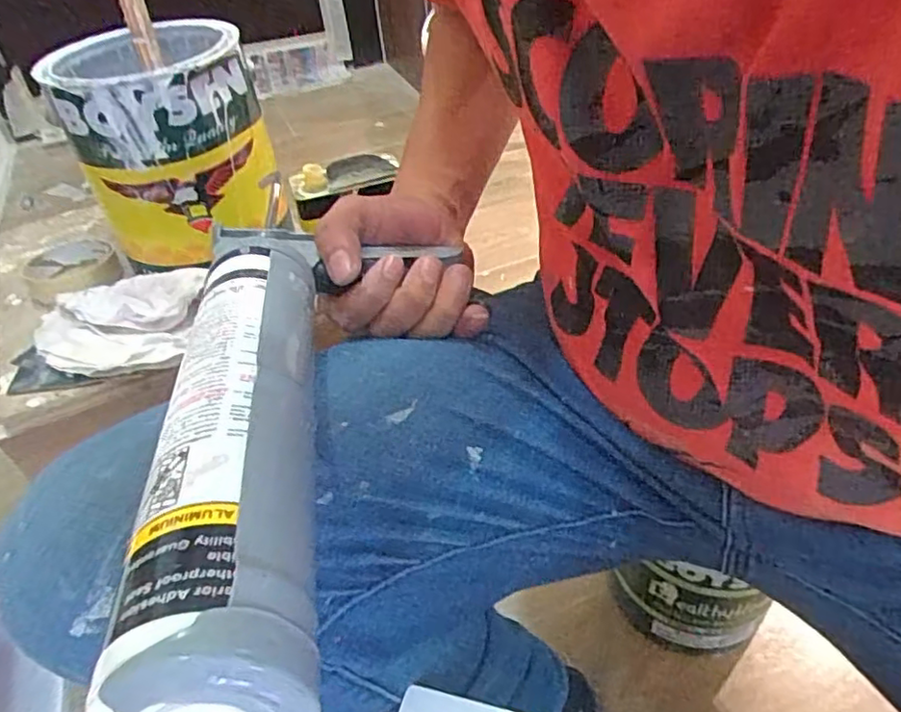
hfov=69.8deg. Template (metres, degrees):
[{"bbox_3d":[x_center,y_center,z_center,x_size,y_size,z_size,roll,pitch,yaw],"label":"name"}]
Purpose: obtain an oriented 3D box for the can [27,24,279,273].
[{"bbox_3d":[-0.251,-0.199,0.585,0.147,0.151,0.166,-19,43,-13],"label":"can"}]

